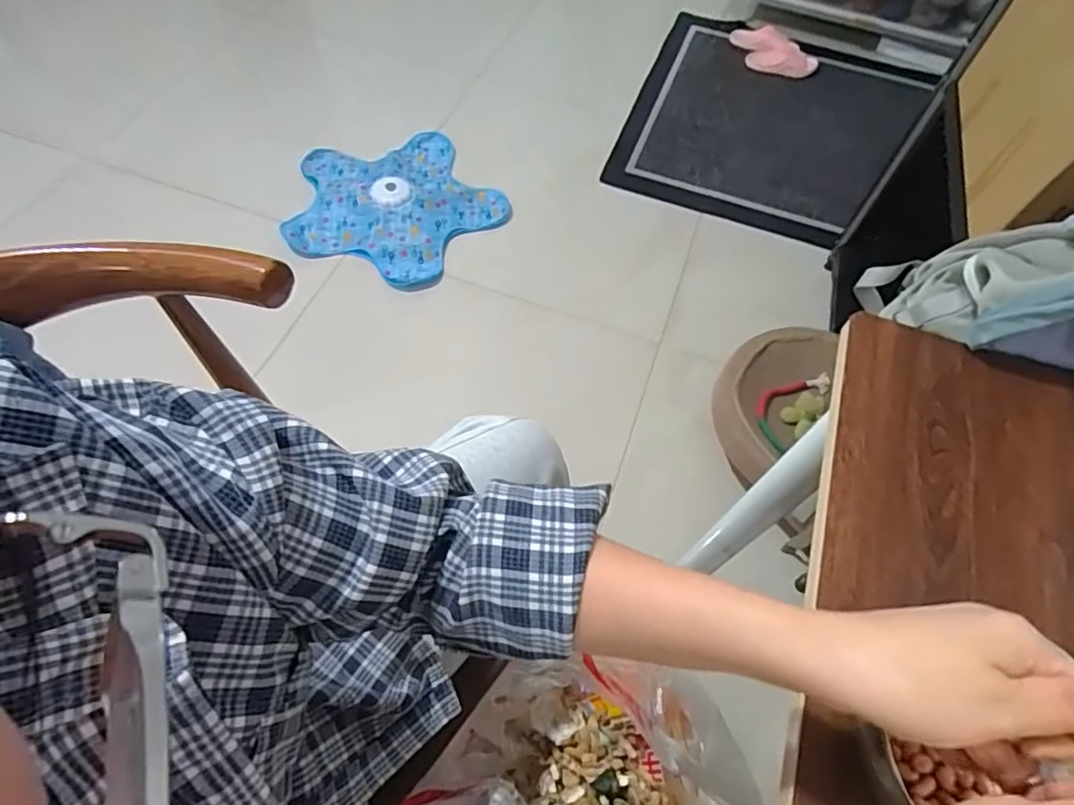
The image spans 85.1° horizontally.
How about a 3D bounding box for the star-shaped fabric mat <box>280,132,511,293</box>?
[{"bbox_3d":[-0.351,-0.488,1.422,0.444,0.083,0.465,35,65,15],"label":"star-shaped fabric mat"}]

